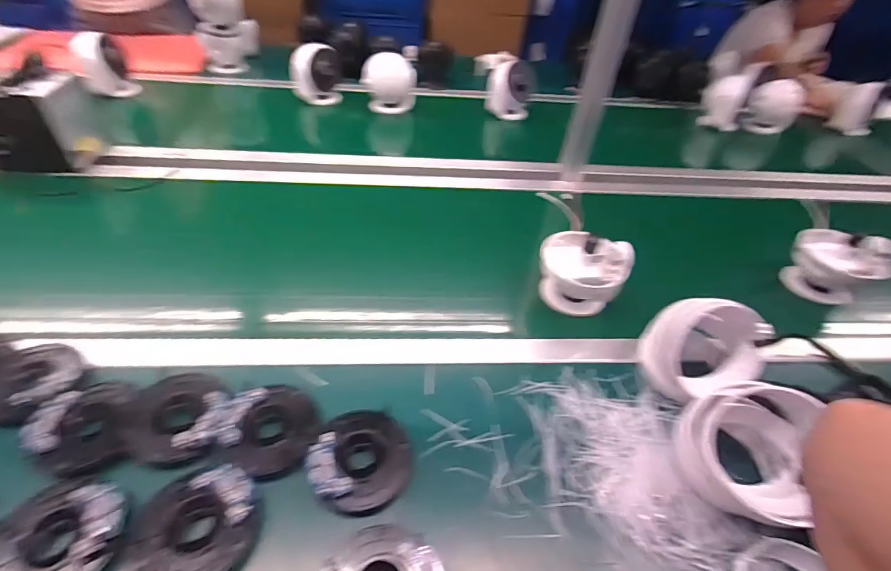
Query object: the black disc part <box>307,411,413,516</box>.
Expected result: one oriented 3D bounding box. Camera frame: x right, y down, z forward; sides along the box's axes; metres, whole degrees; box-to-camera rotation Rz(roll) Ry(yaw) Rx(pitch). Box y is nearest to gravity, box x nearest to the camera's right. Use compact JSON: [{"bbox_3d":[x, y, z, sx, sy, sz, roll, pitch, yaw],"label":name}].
[{"bbox_3d":[-0.085,0.178,0.440,0.097,0.020,0.101,4,42,-3],"label":"black disc part"}]

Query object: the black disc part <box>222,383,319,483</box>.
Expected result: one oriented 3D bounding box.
[{"bbox_3d":[-0.182,0.153,0.455,0.089,0.017,0.102,-4,43,-12],"label":"black disc part"}]

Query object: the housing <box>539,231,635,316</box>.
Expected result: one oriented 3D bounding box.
[{"bbox_3d":[0.200,-0.017,0.635,0.121,0.109,0.088,23,44,17],"label":"housing"}]

